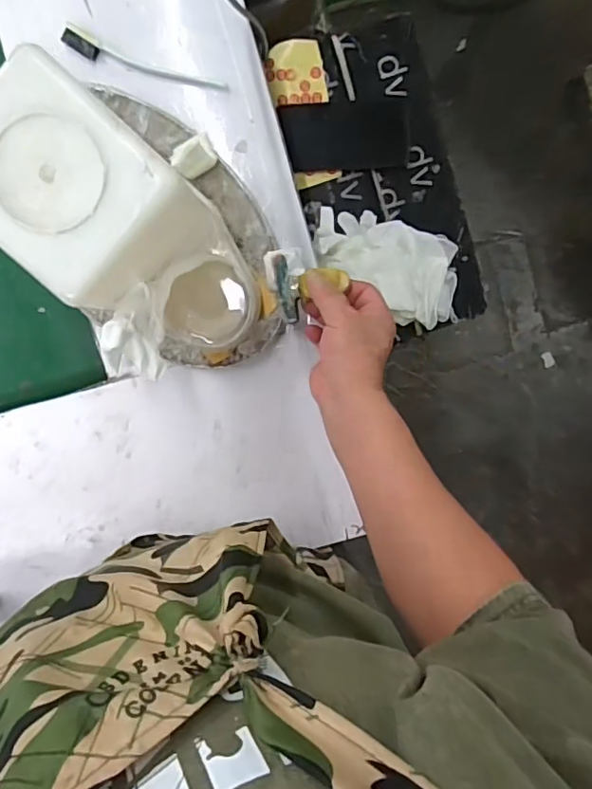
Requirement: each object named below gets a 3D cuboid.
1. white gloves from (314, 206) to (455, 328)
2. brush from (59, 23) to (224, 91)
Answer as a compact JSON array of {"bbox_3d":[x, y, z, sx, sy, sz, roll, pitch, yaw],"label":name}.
[{"bbox_3d":[0.120,-0.155,0.675,0.185,0.035,0.112,21,96,-3],"label":"white gloves"},{"bbox_3d":[-0.155,-0.336,0.557,0.170,0.017,0.022,19,96,-3],"label":"brush"}]

